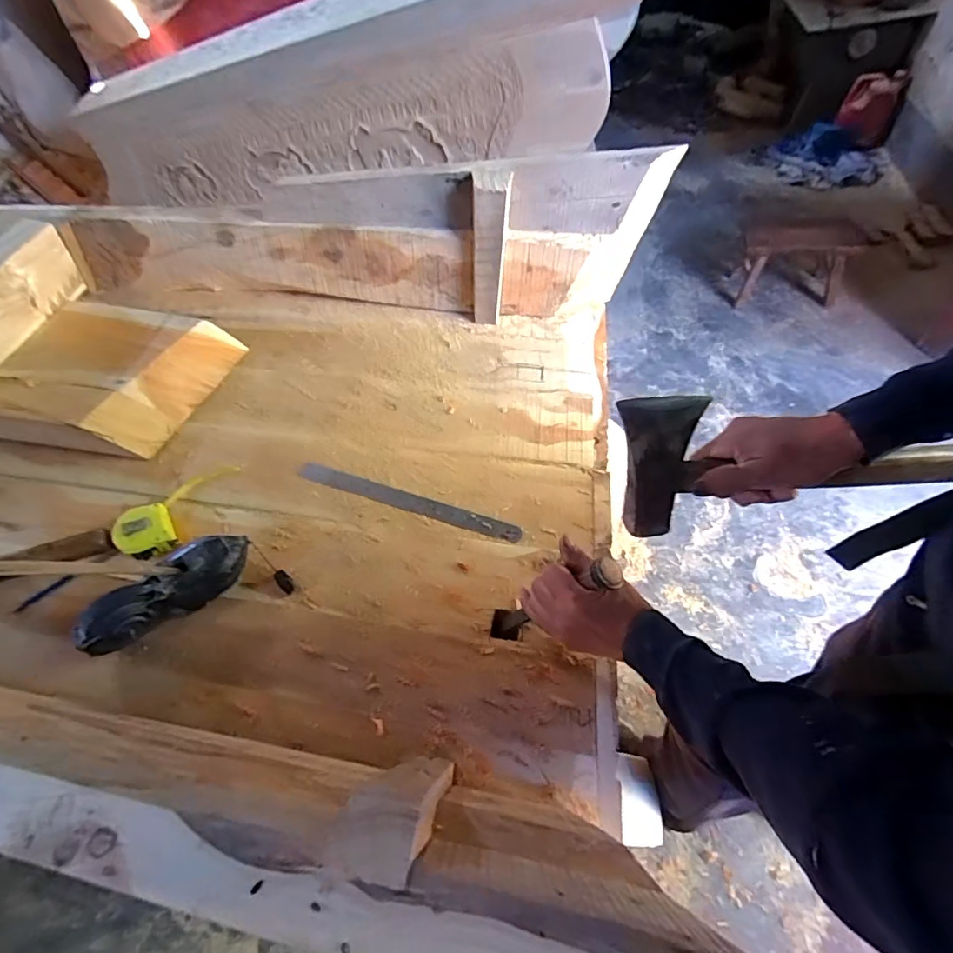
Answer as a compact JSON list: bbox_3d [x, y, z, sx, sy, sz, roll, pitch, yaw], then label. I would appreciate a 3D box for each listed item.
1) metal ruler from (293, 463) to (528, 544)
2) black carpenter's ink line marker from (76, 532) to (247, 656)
[{"bbox_3d":[-0.097,0.035,0.717,0.322,0.004,0.030,17,59,8],"label":"metal ruler"},{"bbox_3d":[-0.361,0.130,0.603,0.193,0.066,0.067,-34,63,-22],"label":"black carpenter's ink line marker"}]

